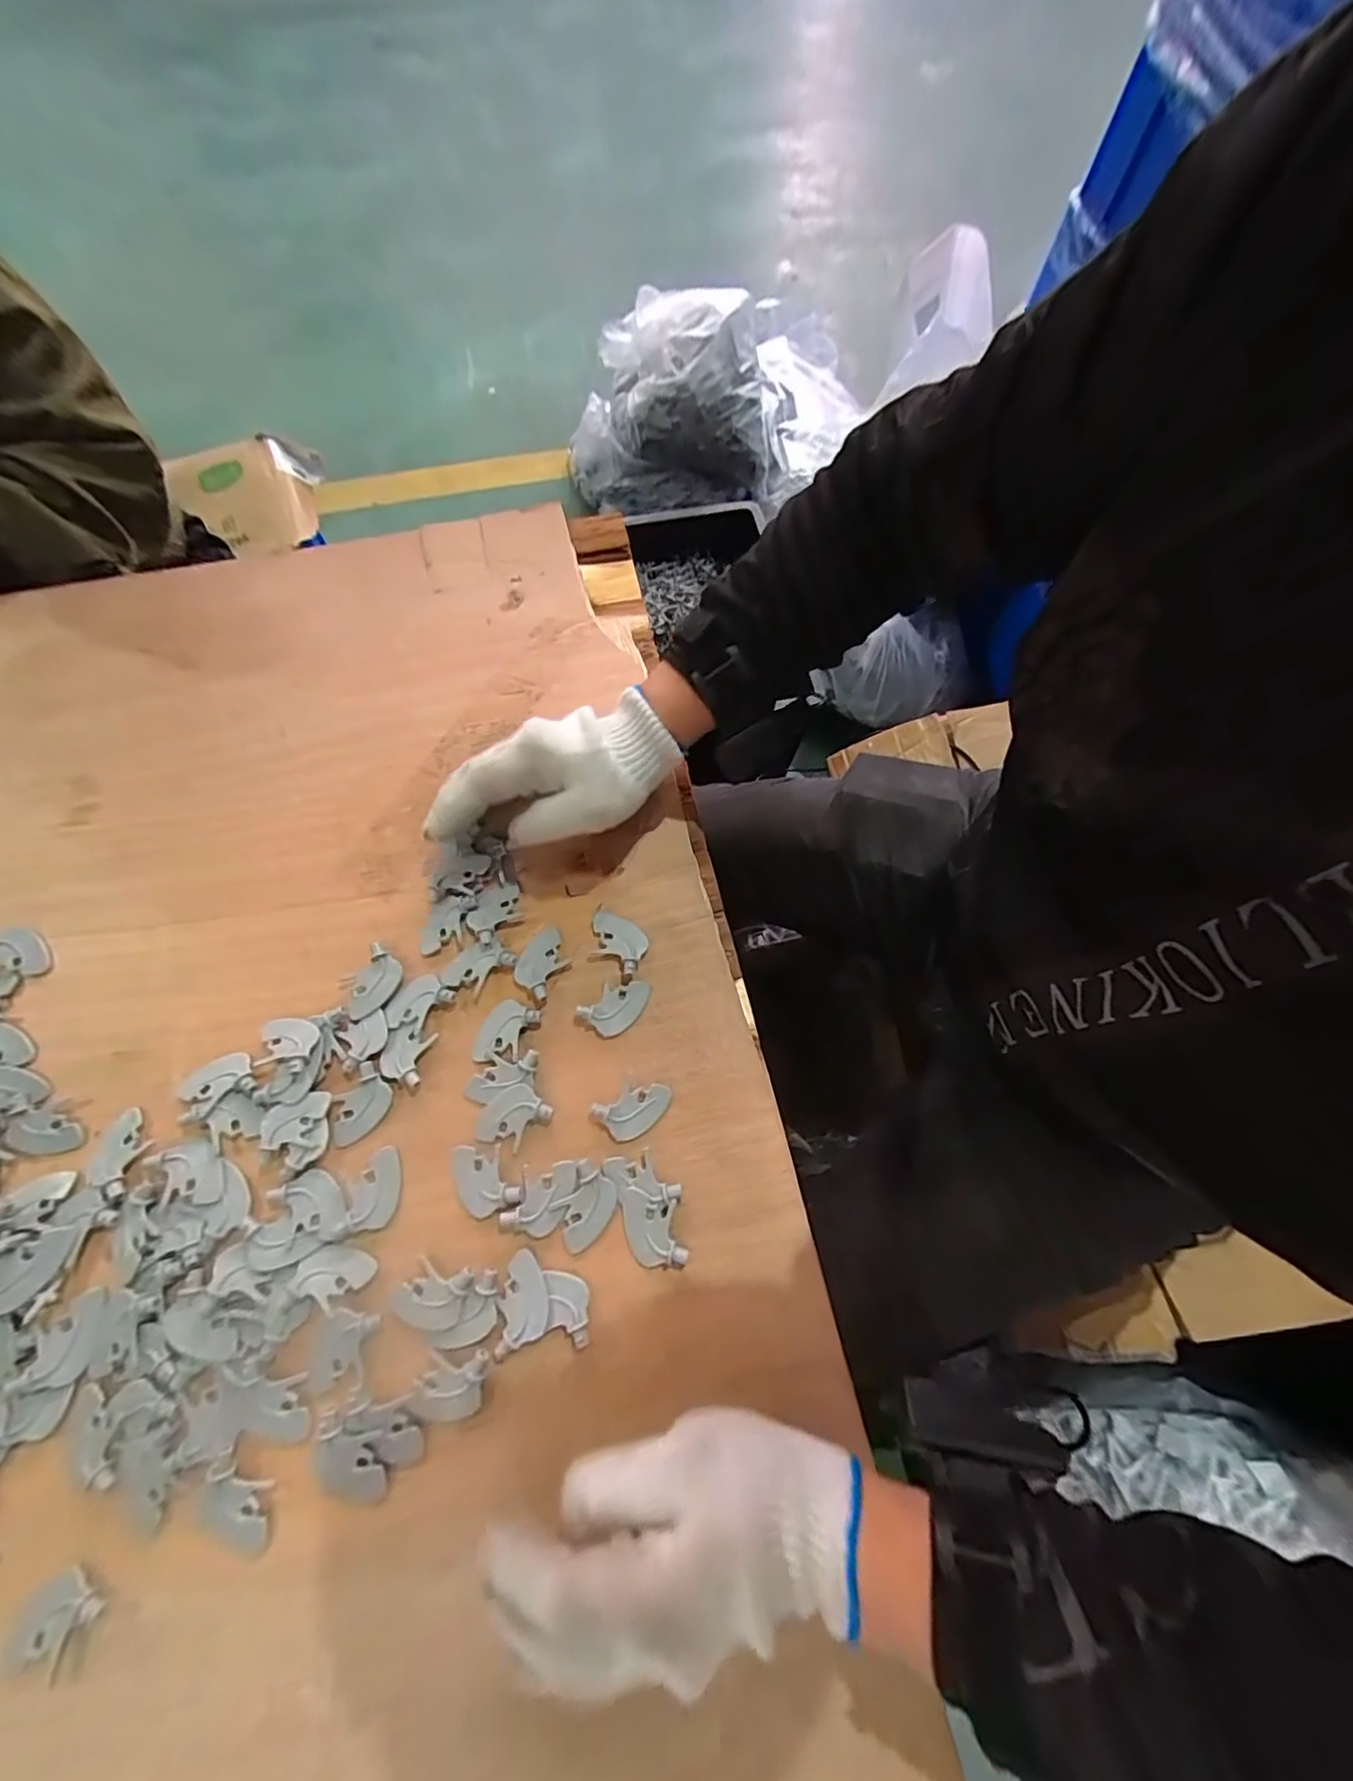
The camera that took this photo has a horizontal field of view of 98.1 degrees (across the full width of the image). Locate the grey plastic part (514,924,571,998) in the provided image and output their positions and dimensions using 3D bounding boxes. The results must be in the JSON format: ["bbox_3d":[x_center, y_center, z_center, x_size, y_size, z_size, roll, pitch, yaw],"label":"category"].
[{"bbox_3d":[-0.092,0.046,0.398,0.033,0.010,0.043,29,73,9],"label":"grey plastic part"}]

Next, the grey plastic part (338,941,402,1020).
[{"bbox_3d":[-0.204,0.061,0.390,0.034,0.006,0.042,41,75,12],"label":"grey plastic part"}]

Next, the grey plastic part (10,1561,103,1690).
[{"bbox_3d":[-0.303,0.356,0.285,0.032,0.005,0.039,31,73,9],"label":"grey plastic part"}]

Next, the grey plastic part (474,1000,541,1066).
[{"bbox_3d":[-0.113,0.093,0.382,0.032,0.005,0.044,26,72,8],"label":"grey plastic part"}]

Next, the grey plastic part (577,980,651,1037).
[{"bbox_3d":[-0.039,0.074,0.389,0.031,0.008,0.043,40,75,12],"label":"grey plastic part"}]

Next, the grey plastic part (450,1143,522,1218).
[{"bbox_3d":[-0.117,0.173,0.355,0.032,0.004,0.044,-28,74,-10],"label":"grey plastic part"}]

